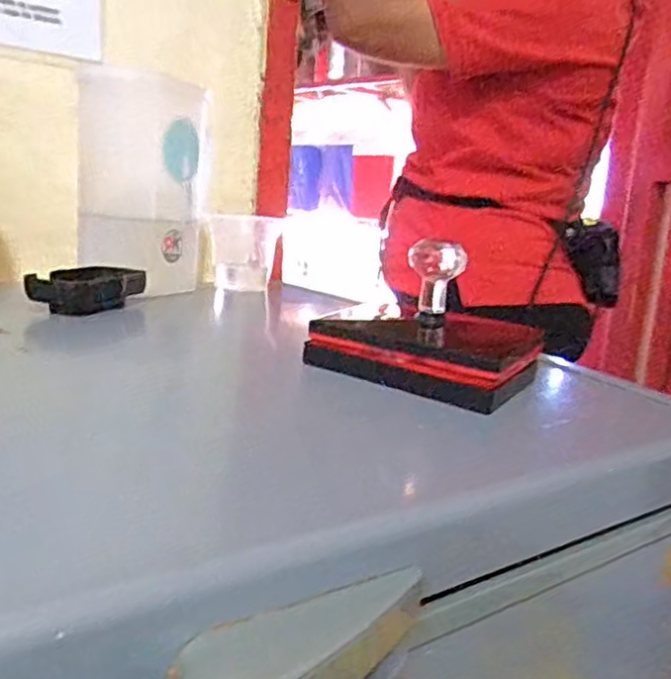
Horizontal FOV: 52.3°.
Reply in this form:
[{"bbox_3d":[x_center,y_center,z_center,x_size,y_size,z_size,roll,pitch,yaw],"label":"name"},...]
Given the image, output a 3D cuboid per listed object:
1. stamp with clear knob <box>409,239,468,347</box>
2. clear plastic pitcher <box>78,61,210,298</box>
[{"bbox_3d":[0.061,-0.029,0.427,0.033,0.064,0.033,7,11,6],"label":"stamp with clear knob"},{"bbox_3d":[-0.172,-0.143,0.640,0.091,0.179,0.137,7,11,6],"label":"clear plastic pitcher"}]

